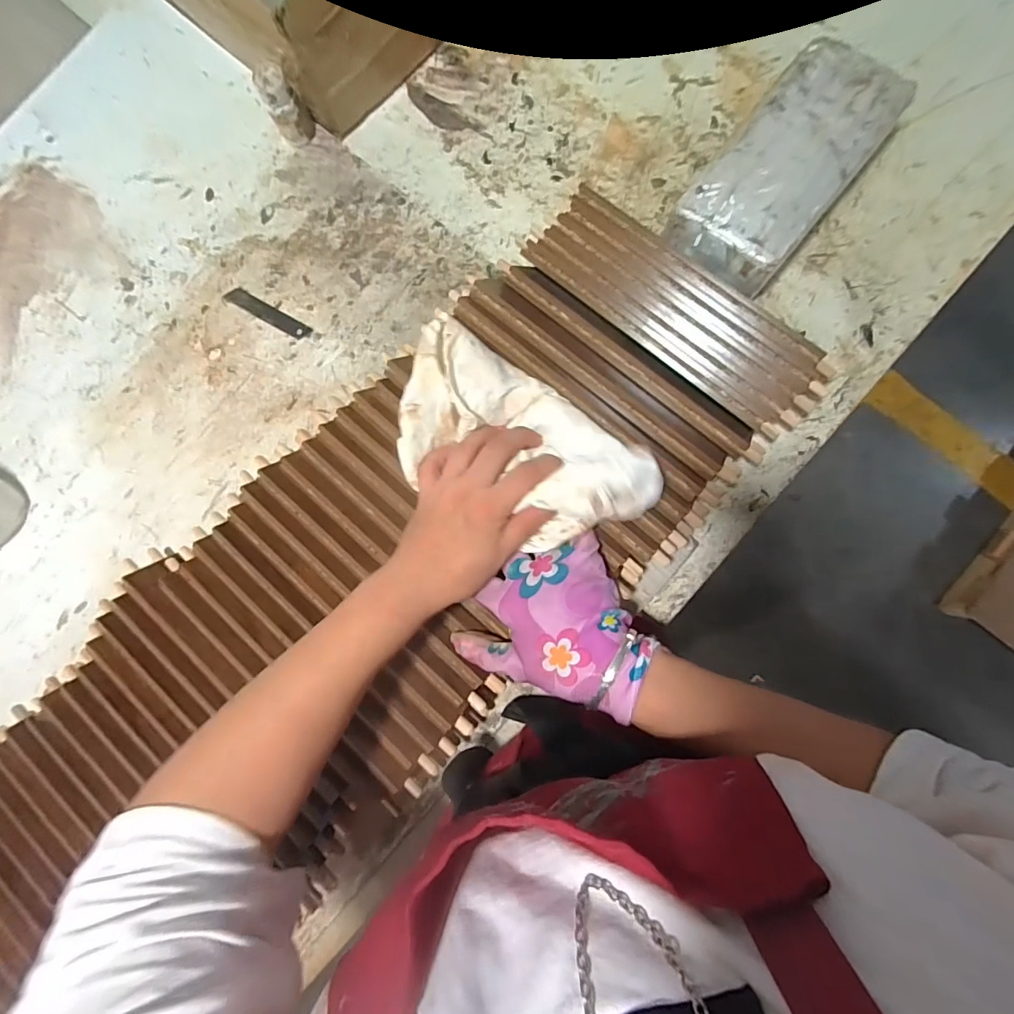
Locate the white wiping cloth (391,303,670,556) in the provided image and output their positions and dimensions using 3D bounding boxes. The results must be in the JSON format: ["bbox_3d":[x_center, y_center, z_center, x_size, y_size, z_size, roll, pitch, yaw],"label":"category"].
[{"bbox_3d":[0.005,-0.044,0.343,0.205,0.049,0.111,33,87,11],"label":"white wiping cloth"}]

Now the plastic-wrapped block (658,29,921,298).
[{"bbox_3d":[0.245,-0.296,0.418,0.105,0.063,0.210,39,87,7],"label":"plastic-wrapped block"}]

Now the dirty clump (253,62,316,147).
[{"bbox_3d":[-0.216,-0.392,0.454,0.034,0.064,0.026,-27,82,1],"label":"dirty clump"}]

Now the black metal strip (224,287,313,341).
[{"bbox_3d":[-0.239,-0.193,0.462,0.096,0.004,0.017,31,86,7],"label":"black metal strip"}]

